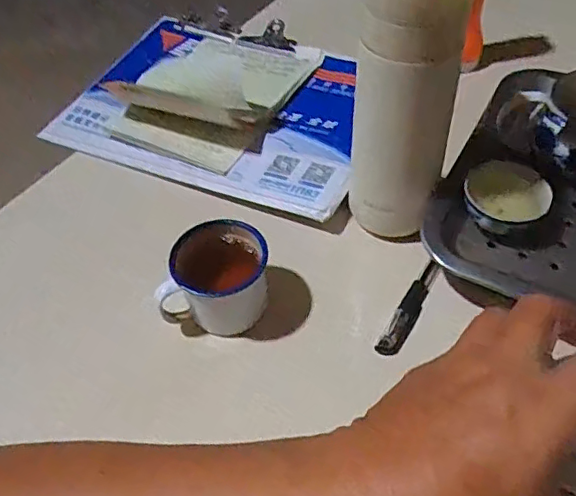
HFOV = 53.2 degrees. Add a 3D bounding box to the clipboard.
[{"bbox_3d":[-0.055,-0.158,0.566,0.296,0.038,0.248,18,54,18],"label":"clipboard"}]

